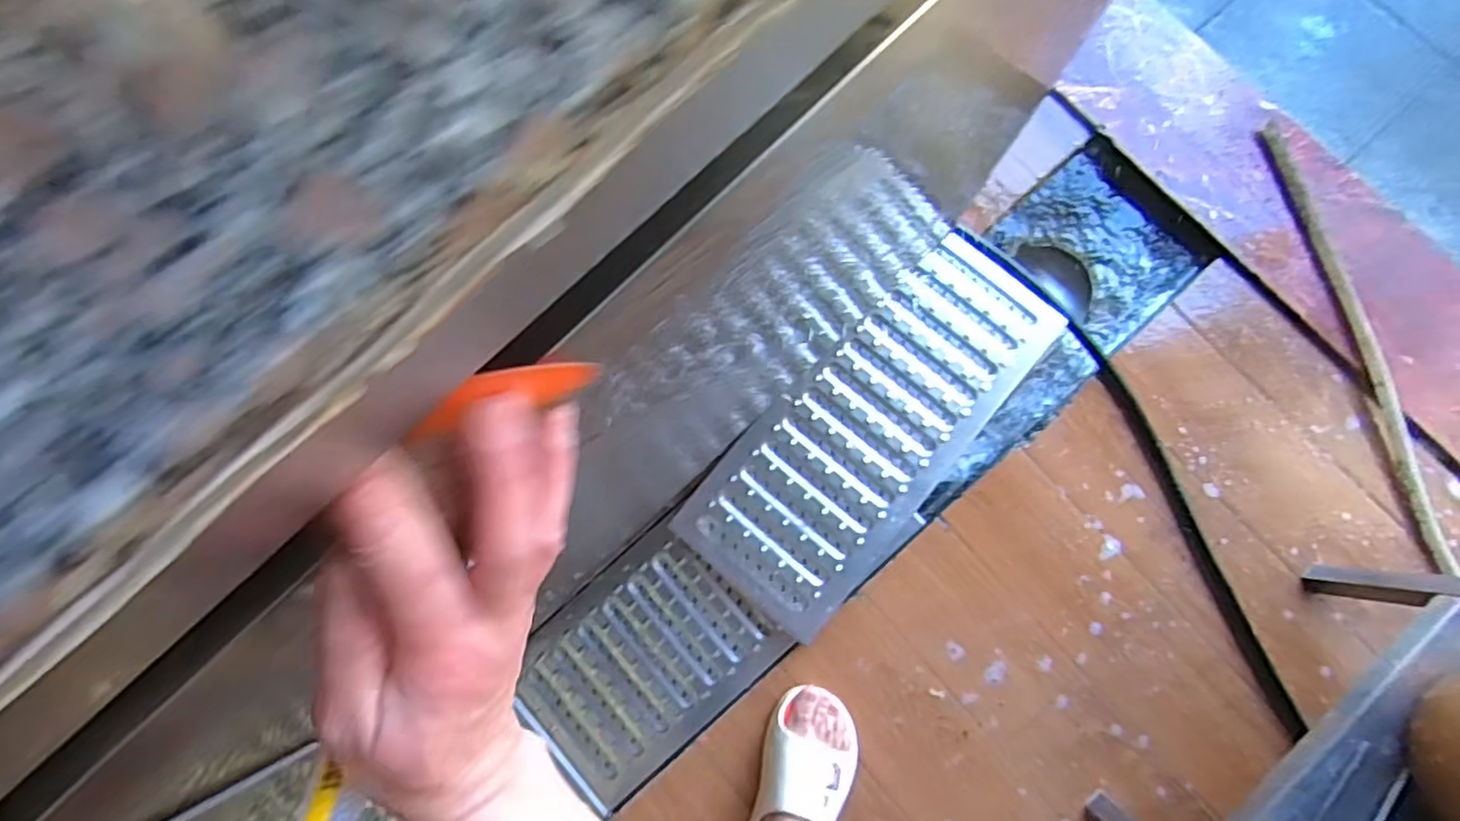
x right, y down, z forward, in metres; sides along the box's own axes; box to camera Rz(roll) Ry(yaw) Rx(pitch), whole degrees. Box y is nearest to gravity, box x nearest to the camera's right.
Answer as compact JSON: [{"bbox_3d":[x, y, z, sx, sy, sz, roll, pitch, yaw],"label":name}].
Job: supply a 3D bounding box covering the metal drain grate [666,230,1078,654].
[{"bbox_3d":[0.203,0.024,0.903,0.227,0.023,0.573,42,86,7],"label":"metal drain grate"}]

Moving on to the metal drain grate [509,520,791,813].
[{"bbox_3d":[-0.120,0.349,0.898,0.330,0.024,0.245,-42,83,-3],"label":"metal drain grate"}]

